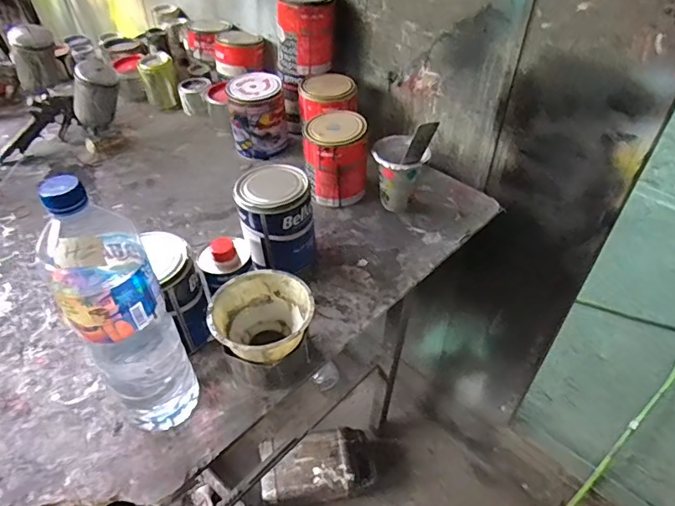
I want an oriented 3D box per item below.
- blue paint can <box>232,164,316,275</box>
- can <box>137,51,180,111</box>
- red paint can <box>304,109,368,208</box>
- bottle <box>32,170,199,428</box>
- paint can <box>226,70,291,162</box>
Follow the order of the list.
[{"bbox_3d":[-0.089,-0.043,0.730,0.104,0.147,0.095,-1,44,-2],"label":"blue paint can"},{"bbox_3d":[-0.406,-0.391,1.117,0.077,0.106,0.078,-16,46,-15],"label":"can"},{"bbox_3d":[-0.001,-0.162,0.854,0.101,0.134,0.099,0,44,0],"label":"red paint can"},{"bbox_3d":[-0.214,0.067,0.493,0.085,0.321,0.087,-23,48,-22],"label":"bottle"},{"bbox_3d":[-0.154,-0.269,0.962,0.106,0.135,0.106,0,44,0],"label":"paint can"}]

